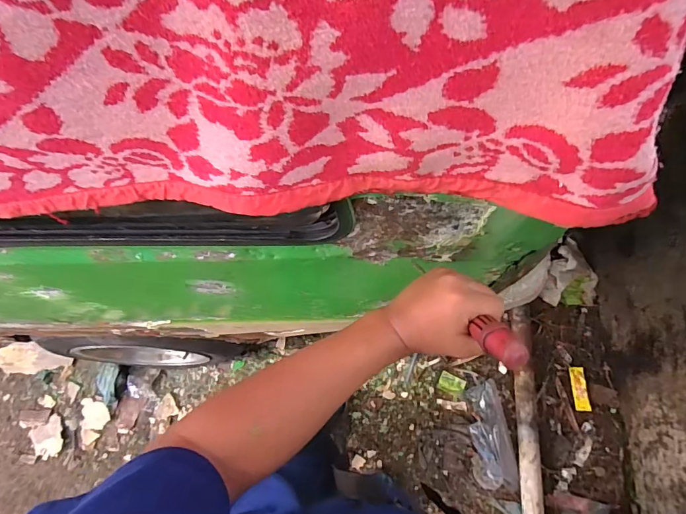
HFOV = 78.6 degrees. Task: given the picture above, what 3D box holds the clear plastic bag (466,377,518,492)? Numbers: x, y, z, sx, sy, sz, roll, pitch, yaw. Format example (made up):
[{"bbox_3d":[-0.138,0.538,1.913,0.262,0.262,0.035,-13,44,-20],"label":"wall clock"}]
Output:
[{"bbox_3d":[0.444,0.532,1.264,0.112,0.102,0.293,-2,71,-2],"label":"clear plastic bag"}]

